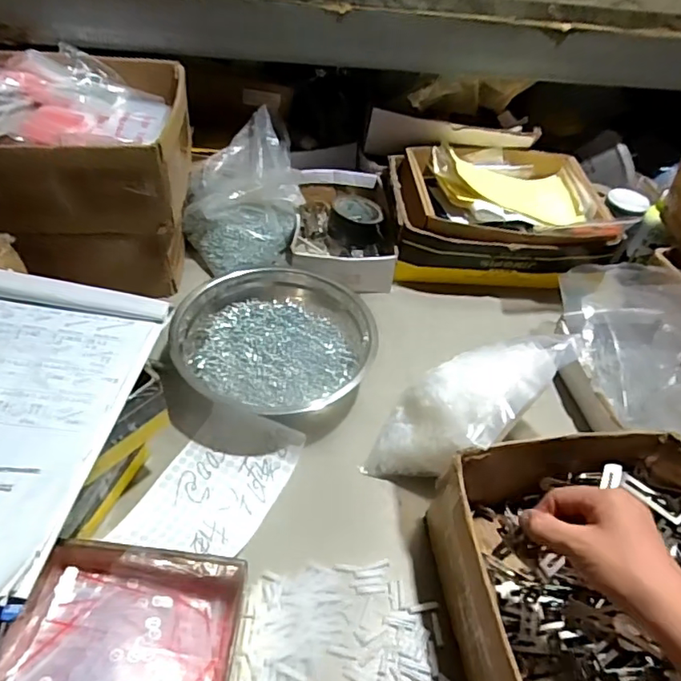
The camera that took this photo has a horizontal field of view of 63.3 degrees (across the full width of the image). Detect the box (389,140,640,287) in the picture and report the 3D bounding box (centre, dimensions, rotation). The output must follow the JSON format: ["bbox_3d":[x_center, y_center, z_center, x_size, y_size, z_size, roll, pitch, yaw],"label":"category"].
[{"bbox_3d":[0.257,-0.215,0.924,0.350,0.127,0.253,7,46,0],"label":"box"}]

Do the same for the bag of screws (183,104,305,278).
[{"bbox_3d":[-0.151,-0.228,0.857,0.178,0.148,0.204,-4,47,-11],"label":"bag of screws"}]

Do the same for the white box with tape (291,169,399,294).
[{"bbox_3d":[0.007,-0.188,0.908,0.154,0.065,0.244,4,46,-3],"label":"white box with tape"}]

